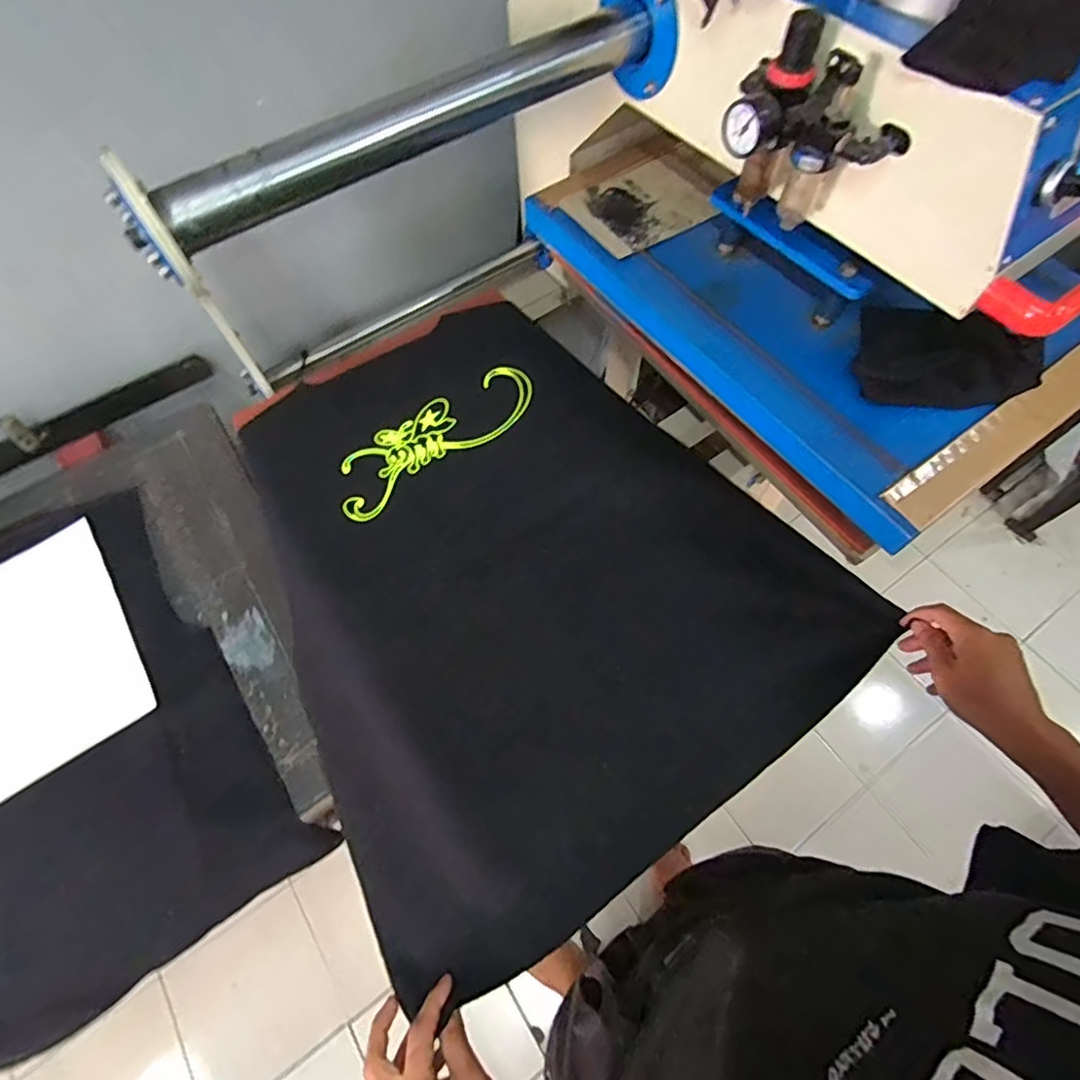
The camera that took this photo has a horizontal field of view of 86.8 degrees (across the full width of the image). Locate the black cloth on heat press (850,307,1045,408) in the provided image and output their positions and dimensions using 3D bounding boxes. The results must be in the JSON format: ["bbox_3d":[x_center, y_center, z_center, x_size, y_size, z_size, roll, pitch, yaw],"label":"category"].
[{"bbox_3d":[0.400,-0.178,0.556,0.161,0.060,0.087,8,64,6],"label":"black cloth on heat press"}]

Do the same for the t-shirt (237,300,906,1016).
[{"bbox_3d":[-0.042,0.021,0.646,0.551,0.048,0.667,-33,67,-14],"label":"t-shirt"}]

